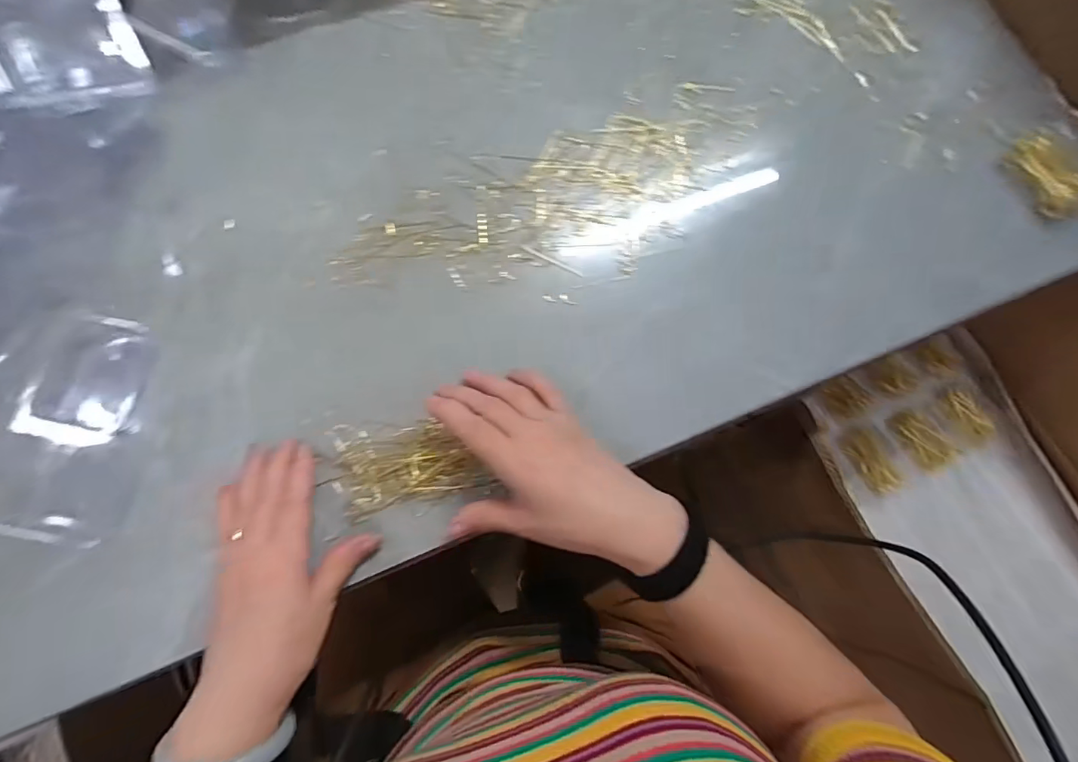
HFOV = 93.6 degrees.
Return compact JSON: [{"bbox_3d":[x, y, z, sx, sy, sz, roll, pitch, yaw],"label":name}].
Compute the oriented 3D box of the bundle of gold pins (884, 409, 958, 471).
[{"bbox_3d":[0.434,0.068,0.577,0.042,0.008,0.075,-37,80,-10],"label":"bundle of gold pins"}]

